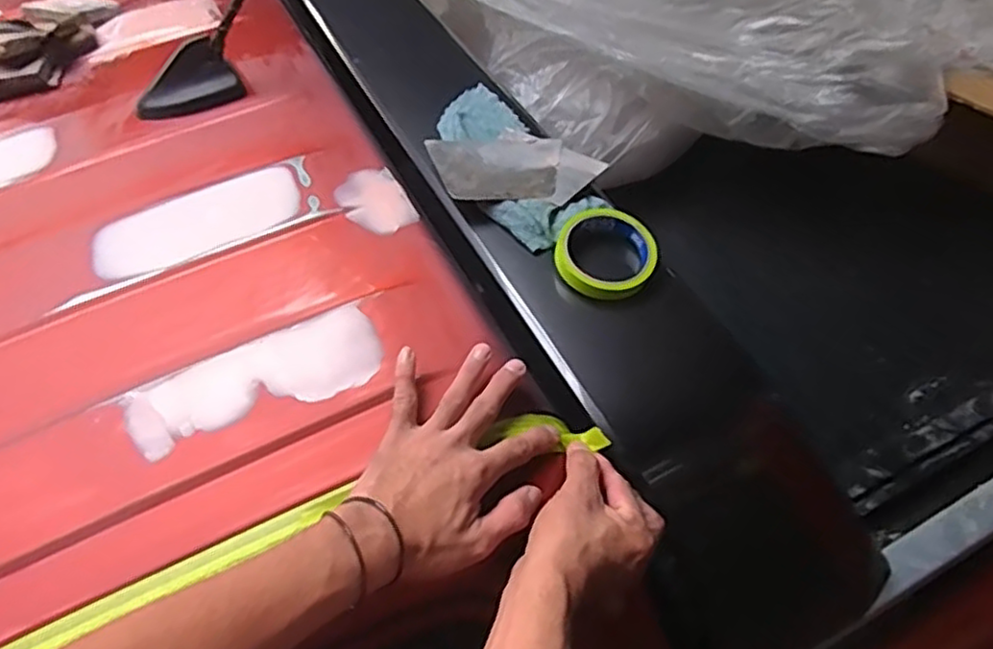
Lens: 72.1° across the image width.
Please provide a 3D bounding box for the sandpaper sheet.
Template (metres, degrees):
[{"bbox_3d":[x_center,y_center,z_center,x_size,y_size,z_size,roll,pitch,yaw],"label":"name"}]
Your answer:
[{"bbox_3d":[0.020,-0.159,0.703,0.170,0.025,0.098,-4,53,3],"label":"sandpaper sheet"}]

